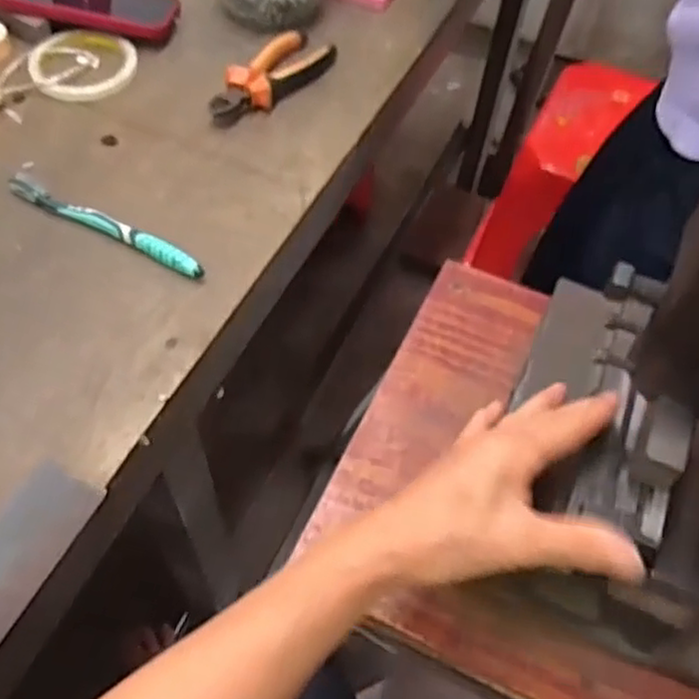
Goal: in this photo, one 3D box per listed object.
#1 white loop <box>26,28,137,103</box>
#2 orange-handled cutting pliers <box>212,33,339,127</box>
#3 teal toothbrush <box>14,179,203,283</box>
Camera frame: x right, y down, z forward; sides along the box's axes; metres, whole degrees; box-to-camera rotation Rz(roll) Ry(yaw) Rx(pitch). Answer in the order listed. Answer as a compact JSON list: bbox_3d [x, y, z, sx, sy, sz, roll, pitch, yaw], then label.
[{"bbox_3d":[-0.252,-0.271,0.677,0.095,0.011,0.097,2,57,-3],"label":"white loop"},{"bbox_3d":[-0.075,-0.255,0.667,0.052,0.026,0.146,33,60,17],"label":"orange-handled cutting pliers"},{"bbox_3d":[-0.191,-0.097,0.564,0.180,0.014,0.017,26,59,12],"label":"teal toothbrush"}]

